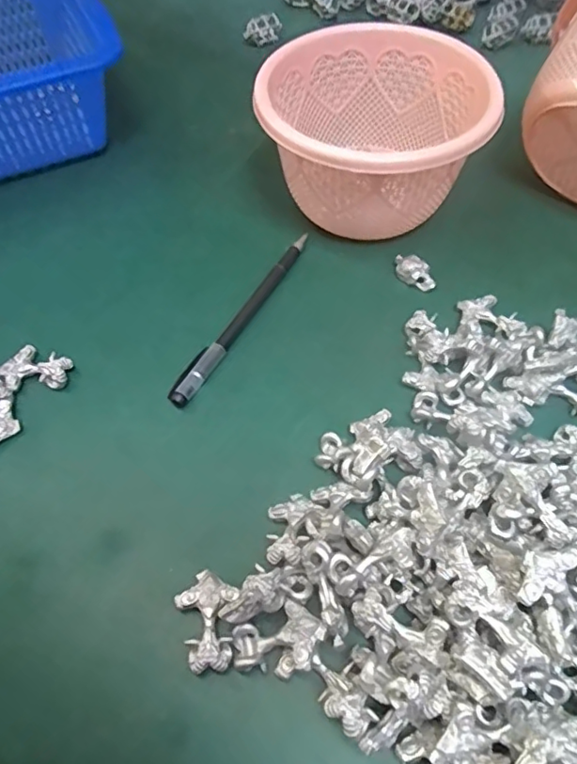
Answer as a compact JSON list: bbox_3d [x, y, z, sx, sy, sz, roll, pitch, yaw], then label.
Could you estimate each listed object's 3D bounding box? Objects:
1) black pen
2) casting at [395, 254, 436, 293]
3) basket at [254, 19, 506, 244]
[{"bbox_3d":[-0.027,-0.044,0.350,0.013,0.007,0.150,27,64,18],"label":"black pen"},{"bbox_3d":[0.083,-0.072,0.364,0.031,0.012,0.015,35,66,21],"label":"casting"},{"bbox_3d":[0.054,-0.164,0.373,0.137,0.080,0.131,-1,59,2],"label":"basket"}]

